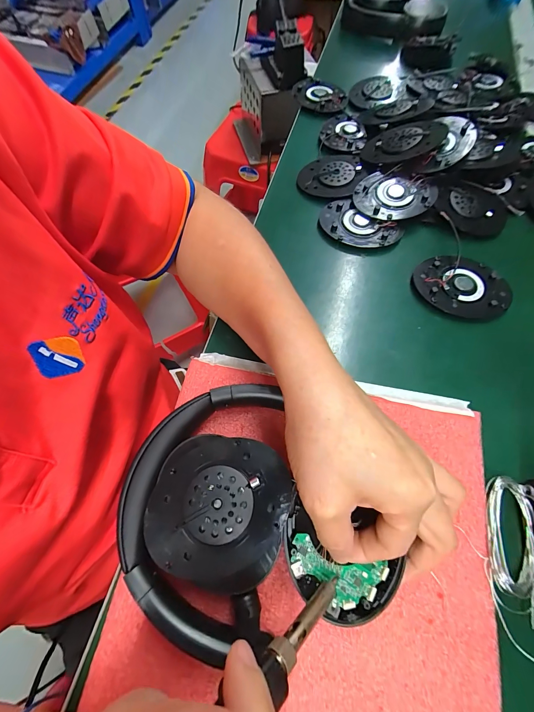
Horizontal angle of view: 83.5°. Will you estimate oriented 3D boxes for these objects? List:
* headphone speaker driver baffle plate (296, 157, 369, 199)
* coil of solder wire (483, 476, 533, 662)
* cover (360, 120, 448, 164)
[{"bbox_3d":[0.076,-0.212,0.346,0.068,0.011,0.068,0,65,0],"label":"headphone speaker driver baffle plate"},{"bbox_3d":[0.159,0.129,0.189,0.036,0.009,0.097,8,66,3],"label":"coil of solder wire"},{"bbox_3d":[0.149,-0.242,0.334,0.080,0.008,0.070,-15,57,22],"label":"cover"}]

